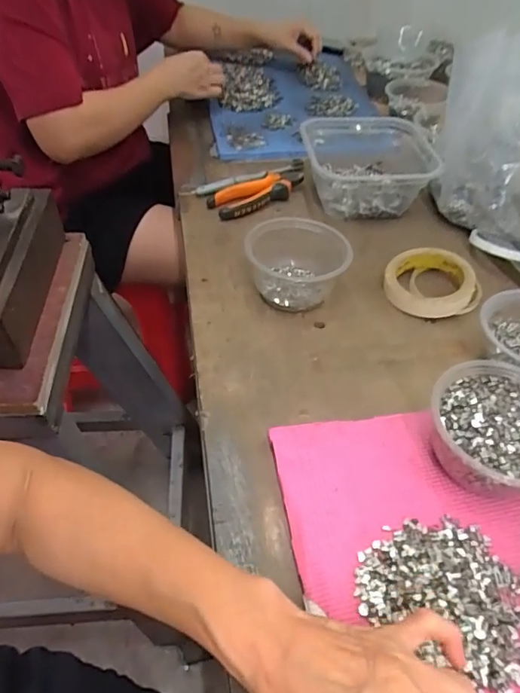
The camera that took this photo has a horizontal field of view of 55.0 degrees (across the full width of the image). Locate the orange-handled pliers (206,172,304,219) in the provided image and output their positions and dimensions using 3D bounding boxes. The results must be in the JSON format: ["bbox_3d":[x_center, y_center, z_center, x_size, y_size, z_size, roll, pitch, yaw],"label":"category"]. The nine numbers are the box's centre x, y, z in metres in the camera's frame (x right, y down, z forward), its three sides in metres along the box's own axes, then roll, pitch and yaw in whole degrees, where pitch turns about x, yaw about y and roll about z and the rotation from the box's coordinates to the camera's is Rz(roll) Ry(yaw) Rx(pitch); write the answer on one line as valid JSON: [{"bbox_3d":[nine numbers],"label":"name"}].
[{"bbox_3d":[0.002,-0.220,0.706,0.148,0.025,0.054,-23,53,-23],"label":"orange-handled pliers"}]

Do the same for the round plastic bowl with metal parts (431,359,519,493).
[{"bbox_3d":[0.201,0.072,0.417,0.120,0.056,0.111,0,47,0],"label":"round plastic bowl with metal parts"}]

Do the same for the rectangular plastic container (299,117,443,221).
[{"bbox_3d":[0.159,-0.269,0.721,0.193,0.065,0.184,4,47,0],"label":"rectangular plastic container"}]

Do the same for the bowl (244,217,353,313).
[{"bbox_3d":[0.042,-0.090,0.567,0.115,0.064,0.100,4,48,3],"label":"bowl"}]

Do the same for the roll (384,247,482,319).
[{"bbox_3d":[0.196,-0.075,0.581,0.098,0.033,0.098,0,47,0],"label":"roll"}]

